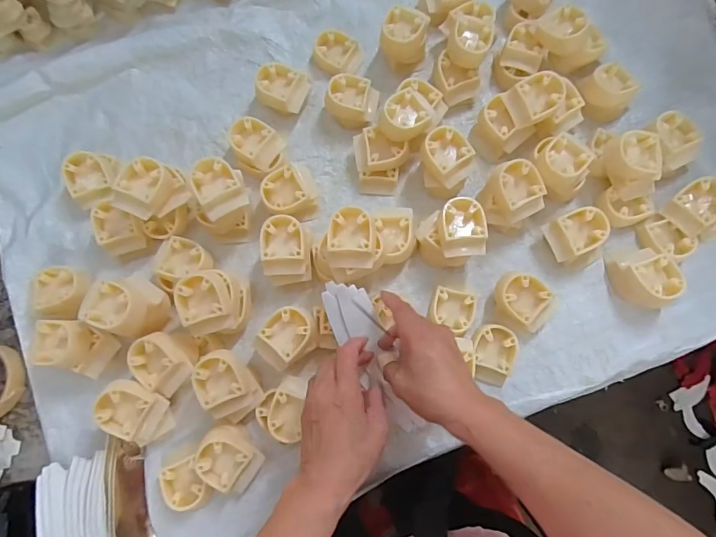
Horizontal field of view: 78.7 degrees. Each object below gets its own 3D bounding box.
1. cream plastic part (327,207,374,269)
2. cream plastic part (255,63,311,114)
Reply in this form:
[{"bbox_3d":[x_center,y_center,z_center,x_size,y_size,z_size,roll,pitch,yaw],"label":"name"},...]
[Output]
[{"bbox_3d":[-0.007,-0.031,0.443,0.046,0.023,0.060,-1,79,1],"label":"cream plastic part"},{"bbox_3d":[-0.093,-0.218,0.535,0.058,0.038,0.053,18,80,4],"label":"cream plastic part"}]

